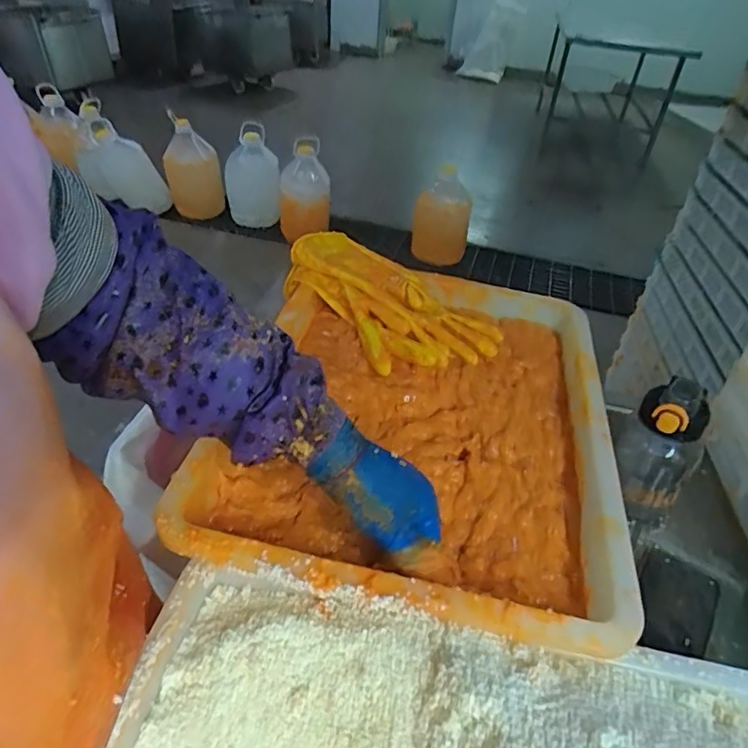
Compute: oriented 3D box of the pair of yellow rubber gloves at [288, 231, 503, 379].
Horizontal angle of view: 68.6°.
[{"bbox_3d":[0.004,-0.115,0.803,0.201,0.040,0.348,-24,48,-31],"label":"pair of yellow rubber gloves"}]

